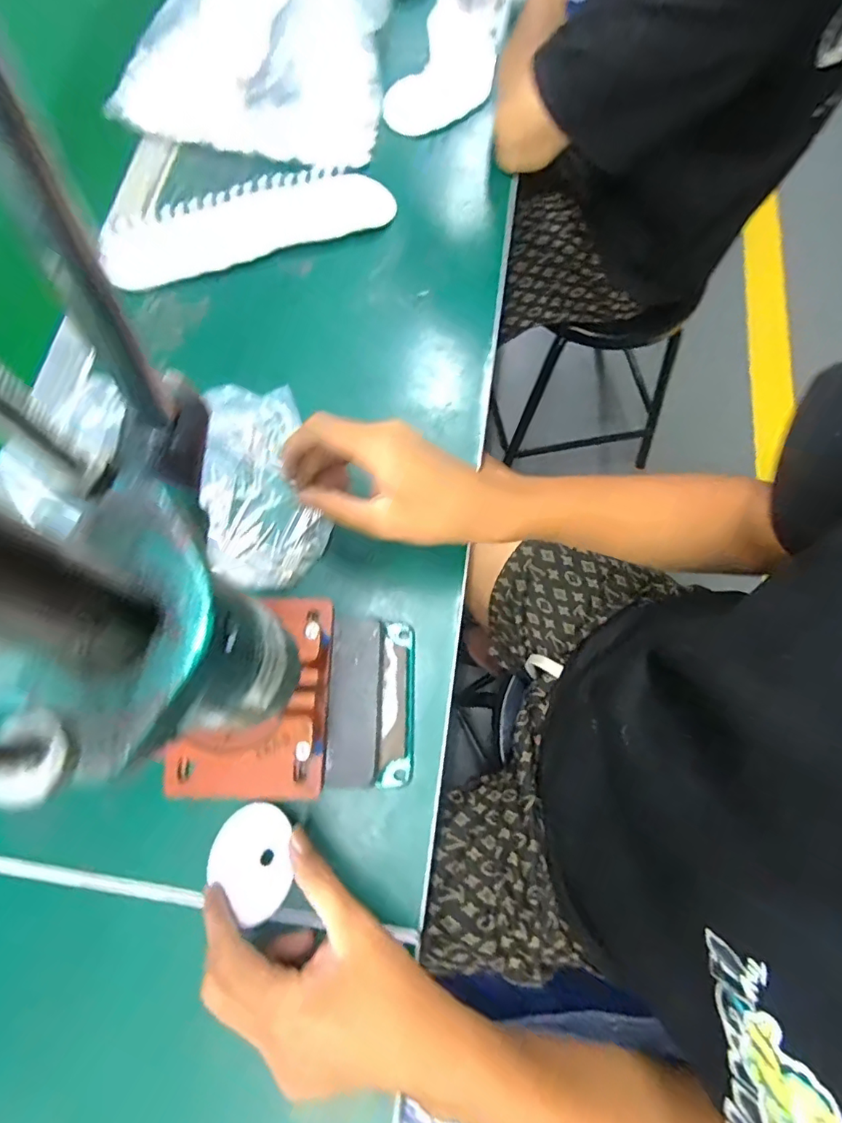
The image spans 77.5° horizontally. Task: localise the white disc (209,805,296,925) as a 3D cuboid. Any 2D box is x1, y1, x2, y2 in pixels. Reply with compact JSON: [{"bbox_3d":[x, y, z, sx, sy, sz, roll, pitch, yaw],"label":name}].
[{"bbox_3d":[-0.103,0.183,0.327,0.062,0.004,0.053,24,63,32],"label":"white disc"}]

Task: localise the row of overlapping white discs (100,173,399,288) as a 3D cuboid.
[{"bbox_3d":[-0.156,-0.318,0.491,0.276,0.034,0.053,-17,73,-4],"label":"row of overlapping white discs"}]

